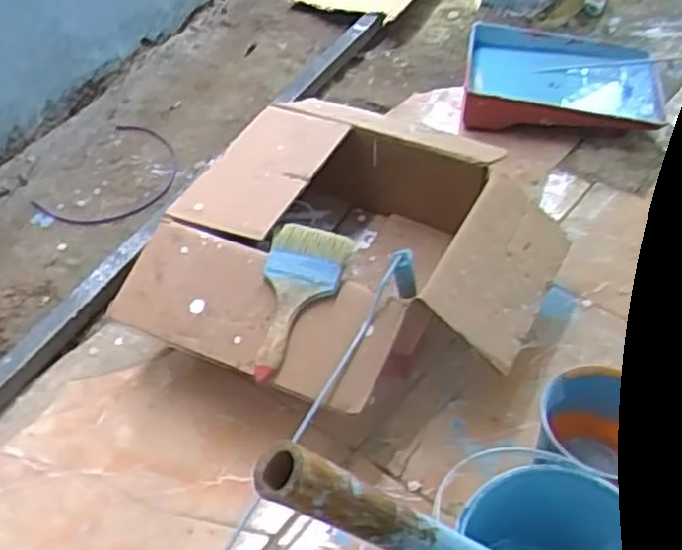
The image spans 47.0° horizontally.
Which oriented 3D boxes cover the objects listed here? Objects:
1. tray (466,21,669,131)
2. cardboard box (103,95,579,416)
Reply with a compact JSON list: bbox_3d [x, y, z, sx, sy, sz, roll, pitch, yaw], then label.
[{"bbox_3d":[0.419,-0.379,1.507,0.355,0.072,0.305,5,45,6],"label":"tray"},{"bbox_3d":[0.037,-0.038,1.090,0.481,0.175,0.543,19,48,19],"label":"cardboard box"}]

